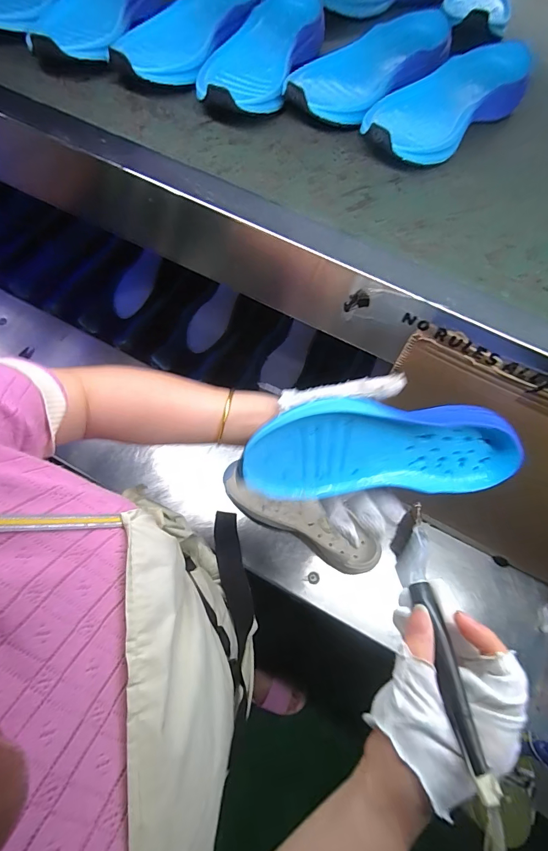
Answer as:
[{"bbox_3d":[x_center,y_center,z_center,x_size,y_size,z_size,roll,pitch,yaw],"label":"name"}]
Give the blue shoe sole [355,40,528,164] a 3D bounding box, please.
[{"bbox_3d":[0.184,-0.352,0.425,0.223,0.053,0.092,-41,69,-19],"label":"blue shoe sole"}]

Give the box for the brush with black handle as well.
[{"bbox_3d":[0.105,0.128,0.256,0.021,0.028,0.146,-4,52,-2],"label":"brush with black handle"}]

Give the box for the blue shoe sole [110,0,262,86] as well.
[{"bbox_3d":[-0.100,-0.469,0.460,0.103,0.050,0.252,23,64,12],"label":"blue shoe sole"}]

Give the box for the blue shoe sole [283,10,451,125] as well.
[{"bbox_3d":[0.111,-0.412,0.446,0.099,0.042,0.237,39,68,19],"label":"blue shoe sole"}]

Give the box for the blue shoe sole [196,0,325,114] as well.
[{"bbox_3d":[-0.011,-0.438,0.455,0.100,0.047,0.273,18,63,10],"label":"blue shoe sole"}]

